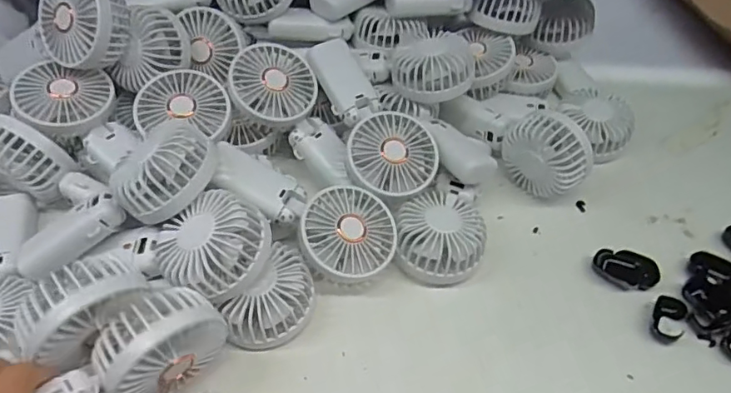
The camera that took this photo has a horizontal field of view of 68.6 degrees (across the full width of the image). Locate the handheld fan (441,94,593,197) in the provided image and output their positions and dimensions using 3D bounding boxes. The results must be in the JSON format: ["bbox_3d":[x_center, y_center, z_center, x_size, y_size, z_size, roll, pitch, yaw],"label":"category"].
[{"bbox_3d":[0.156,-0.061,0.564,0.047,0.086,0.164,-33,59,-26],"label":"handheld fan"}]

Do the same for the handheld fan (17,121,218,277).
[{"bbox_3d":[-0.206,0.009,0.439,0.188,0.041,0.071,-31,52,7],"label":"handheld fan"}]

